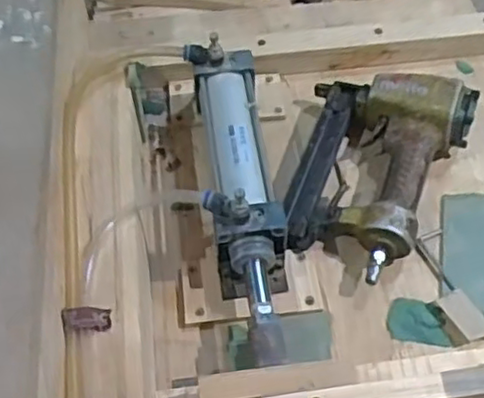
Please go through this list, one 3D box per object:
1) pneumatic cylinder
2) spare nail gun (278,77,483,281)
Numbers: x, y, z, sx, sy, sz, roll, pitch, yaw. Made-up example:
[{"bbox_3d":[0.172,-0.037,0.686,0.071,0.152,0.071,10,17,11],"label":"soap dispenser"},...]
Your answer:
[{"bbox_3d":[0.000,-0.005,0.611,0.066,0.080,0.317,-7,55,-4],"label":"pneumatic cylinder"},{"bbox_3d":[0.130,-0.027,0.650,0.156,0.057,0.219,13,56,10],"label":"spare nail gun"}]

